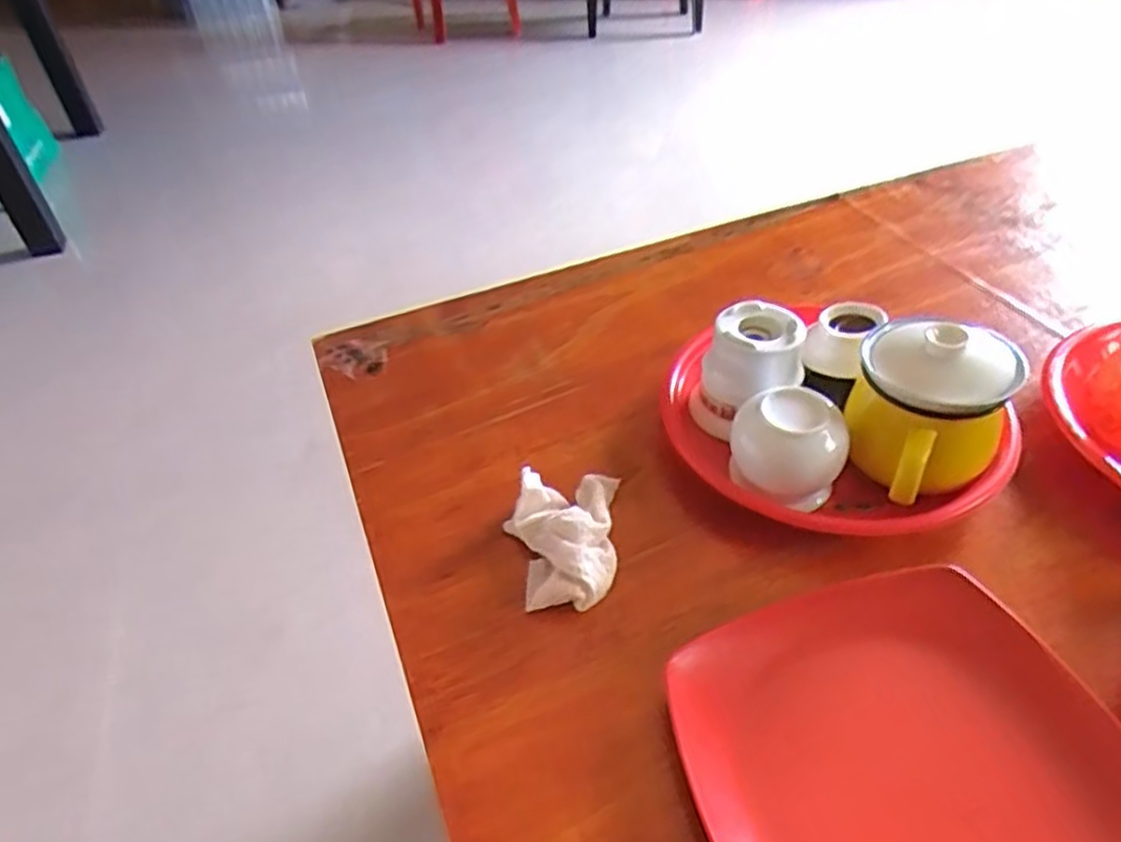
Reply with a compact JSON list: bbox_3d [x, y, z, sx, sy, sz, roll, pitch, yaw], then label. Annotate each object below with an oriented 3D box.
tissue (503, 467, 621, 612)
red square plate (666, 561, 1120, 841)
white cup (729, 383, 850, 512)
[{"bbox_3d":[0.000,0.072,0.497,0.074,0.036,0.105,-2,42,4],"label":"tissue"},{"bbox_3d":[0.175,0.173,0.371,0.210,0.024,0.204,-17,43,-14],"label":"red square plate"},{"bbox_3d":[0.154,0.020,0.508,0.071,0.067,0.058,-7,42,-2],"label":"white cup"}]

